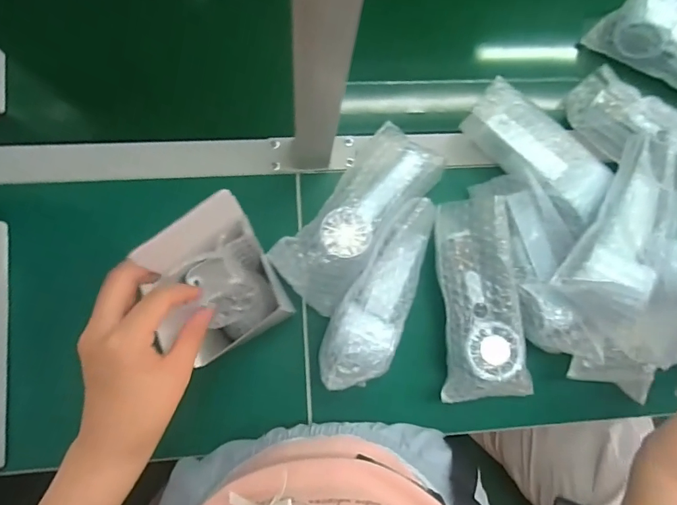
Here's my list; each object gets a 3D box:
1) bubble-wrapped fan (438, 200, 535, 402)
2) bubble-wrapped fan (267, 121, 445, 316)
[{"bbox_3d":[0.150,0.047,0.454,0.089,0.053,0.200,0,84,-6],"label":"bubble-wrapped fan"},{"bbox_3d":[0.019,-0.038,0.484,0.080,0.067,0.198,40,82,-1],"label":"bubble-wrapped fan"}]

